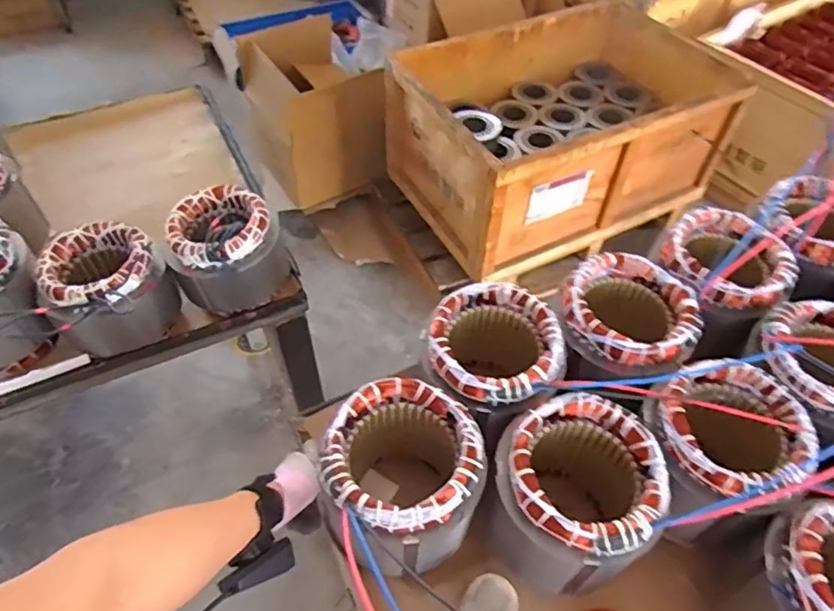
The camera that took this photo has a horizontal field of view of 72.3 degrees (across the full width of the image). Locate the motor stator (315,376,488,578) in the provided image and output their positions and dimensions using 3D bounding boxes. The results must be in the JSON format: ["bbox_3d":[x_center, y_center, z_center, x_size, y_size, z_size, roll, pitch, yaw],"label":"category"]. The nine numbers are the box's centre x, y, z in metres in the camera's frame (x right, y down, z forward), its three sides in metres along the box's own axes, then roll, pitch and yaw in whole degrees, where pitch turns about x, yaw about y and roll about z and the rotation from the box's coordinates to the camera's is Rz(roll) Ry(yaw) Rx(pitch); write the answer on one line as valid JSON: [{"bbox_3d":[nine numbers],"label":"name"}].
[{"bbox_3d":[-0.015,0.169,0.561,0.137,0.142,0.150,2,52,-2],"label":"motor stator"}]

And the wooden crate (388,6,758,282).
[{"bbox_3d":[0.410,-0.526,1.725,0.831,0.415,0.602,-21,56,-18],"label":"wooden crate"}]

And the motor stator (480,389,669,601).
[{"bbox_3d":[0.145,0.181,0.553,0.143,0.125,0.149,2,52,-2],"label":"motor stator"}]

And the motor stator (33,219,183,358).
[{"bbox_3d":[-0.384,-0.023,0.722,0.134,0.115,0.131,2,52,-2],"label":"motor stator"}]

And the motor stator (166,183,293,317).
[{"bbox_3d":[-0.256,-0.076,0.765,0.136,0.123,0.119,-27,58,-22],"label":"motor stator"}]

